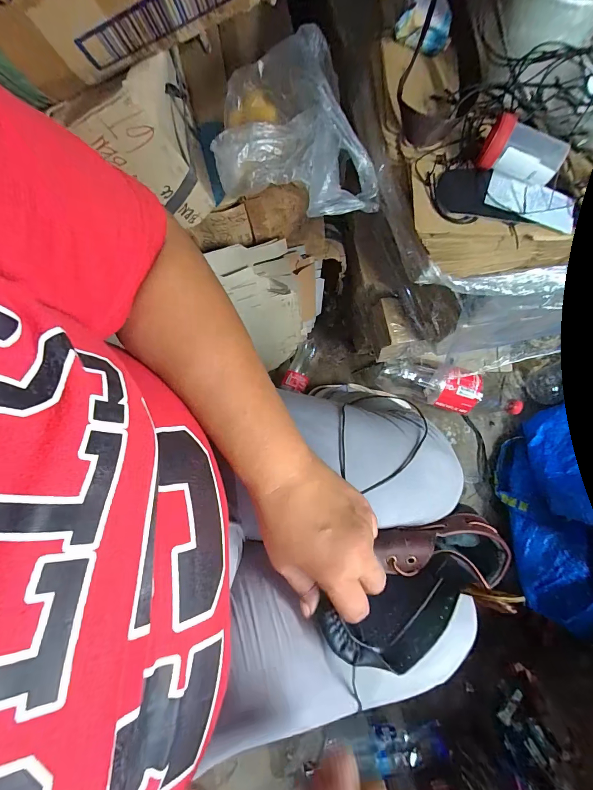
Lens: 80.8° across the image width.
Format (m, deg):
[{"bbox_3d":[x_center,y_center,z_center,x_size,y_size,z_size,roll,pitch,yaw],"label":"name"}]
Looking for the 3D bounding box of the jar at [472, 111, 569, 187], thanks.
[{"bbox_3d":[0.215,-0.233,0.332,0.074,0.036,0.037,17,76,2],"label":"jar"}]

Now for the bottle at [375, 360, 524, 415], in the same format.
[{"bbox_3d":[0.327,-0.013,0.741,0.297,0.095,0.096,16,76,2],"label":"bottle"}]

